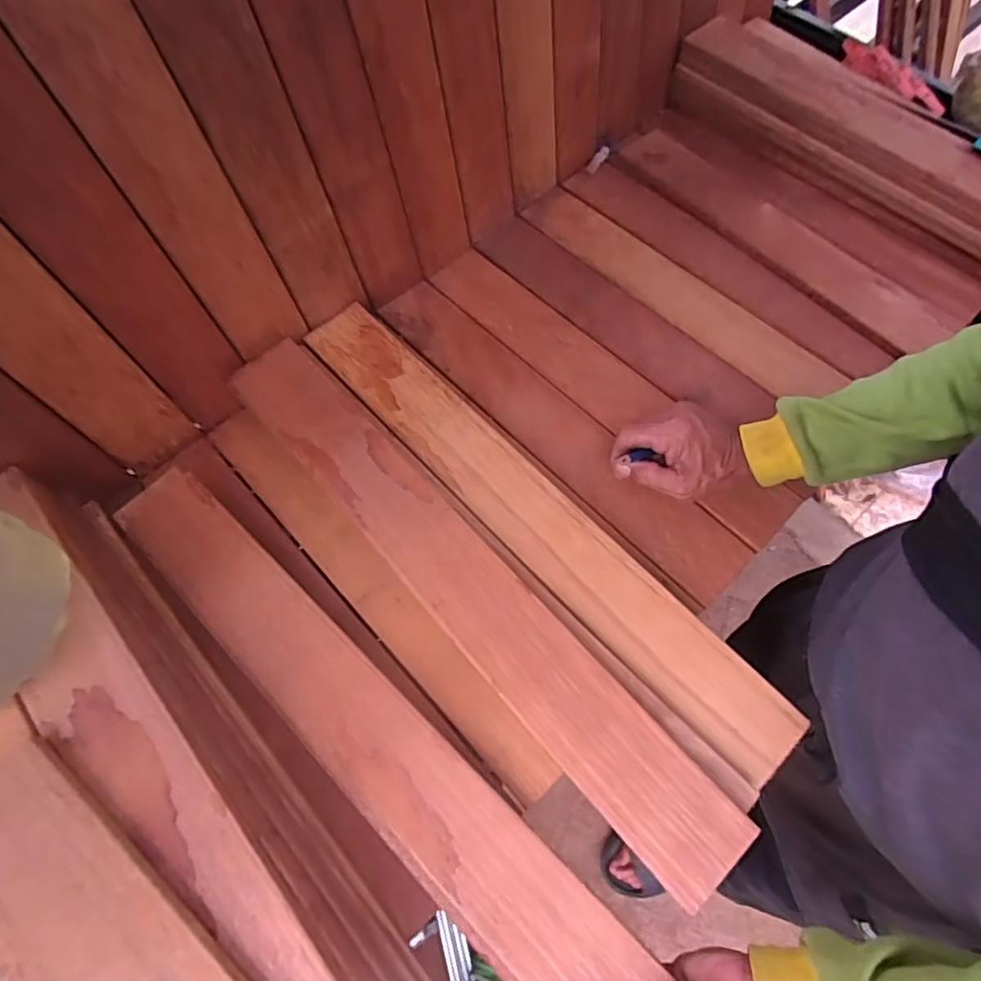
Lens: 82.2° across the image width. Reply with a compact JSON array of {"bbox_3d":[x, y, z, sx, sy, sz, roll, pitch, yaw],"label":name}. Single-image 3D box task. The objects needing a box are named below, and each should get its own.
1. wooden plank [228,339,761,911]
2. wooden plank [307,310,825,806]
[{"bbox_3d":[-0.029,0.056,0.417,0.068,0.010,0.496,-40,70,-16],"label":"wooden plank"},{"bbox_3d":[0.023,0.011,0.458,0.073,0.025,0.502,-39,68,-15],"label":"wooden plank"}]

